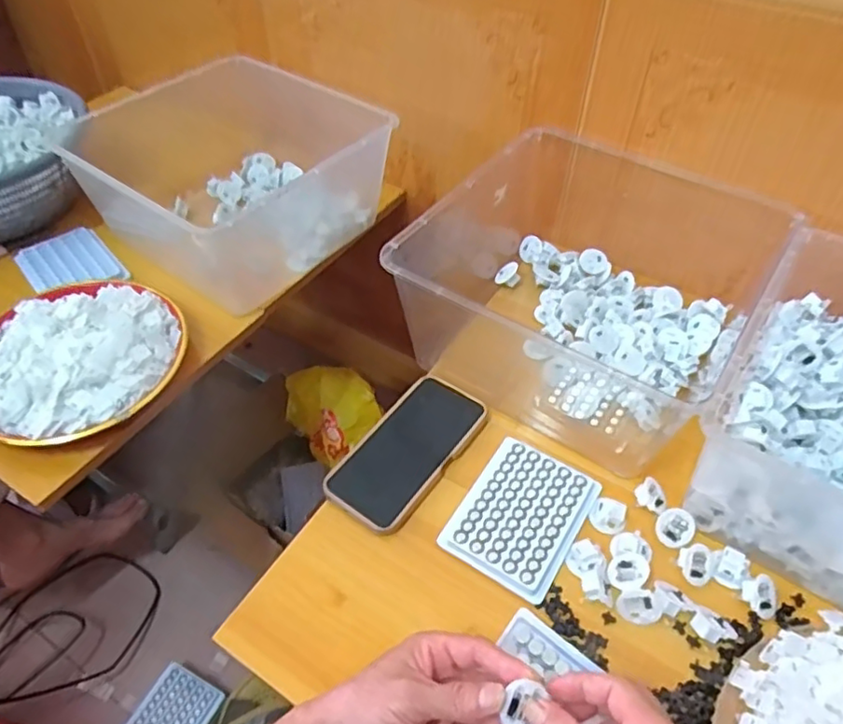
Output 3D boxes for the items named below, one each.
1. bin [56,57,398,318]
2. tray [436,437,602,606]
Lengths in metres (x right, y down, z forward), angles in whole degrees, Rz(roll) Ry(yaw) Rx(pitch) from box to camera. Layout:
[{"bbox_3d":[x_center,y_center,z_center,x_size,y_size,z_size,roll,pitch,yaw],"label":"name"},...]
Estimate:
[{"bbox_3d":[-0.217,-0.219,0.726,0.260,0.141,0.280,36,58,27],"label":"bin"},{"bbox_3d":[0.089,0.134,0.545,0.098,0.008,0.129,27,54,21],"label":"tray"}]

